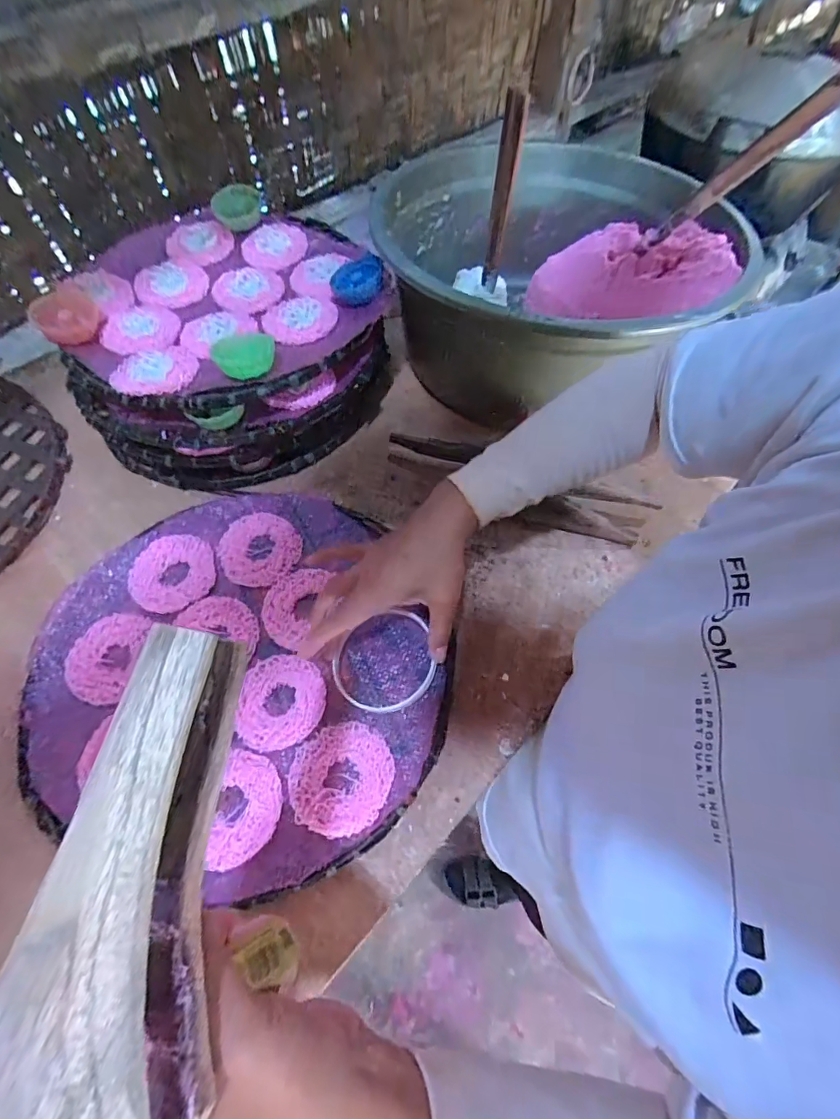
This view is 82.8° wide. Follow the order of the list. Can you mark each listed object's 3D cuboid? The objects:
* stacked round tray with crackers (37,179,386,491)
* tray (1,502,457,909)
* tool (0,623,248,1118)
[{"bbox_3d":[-0.224,-0.265,0.569,0.352,0.129,0.350,41,68,20],"label":"stacked round tray with crackers"},{"bbox_3d":[-0.164,0.090,0.421,0.320,0.024,0.352,1,59,-1],"label":"tray"},{"bbox_3d":[-0.093,0.149,0.129,0.056,0.045,0.256,7,69,3],"label":"tool"}]

